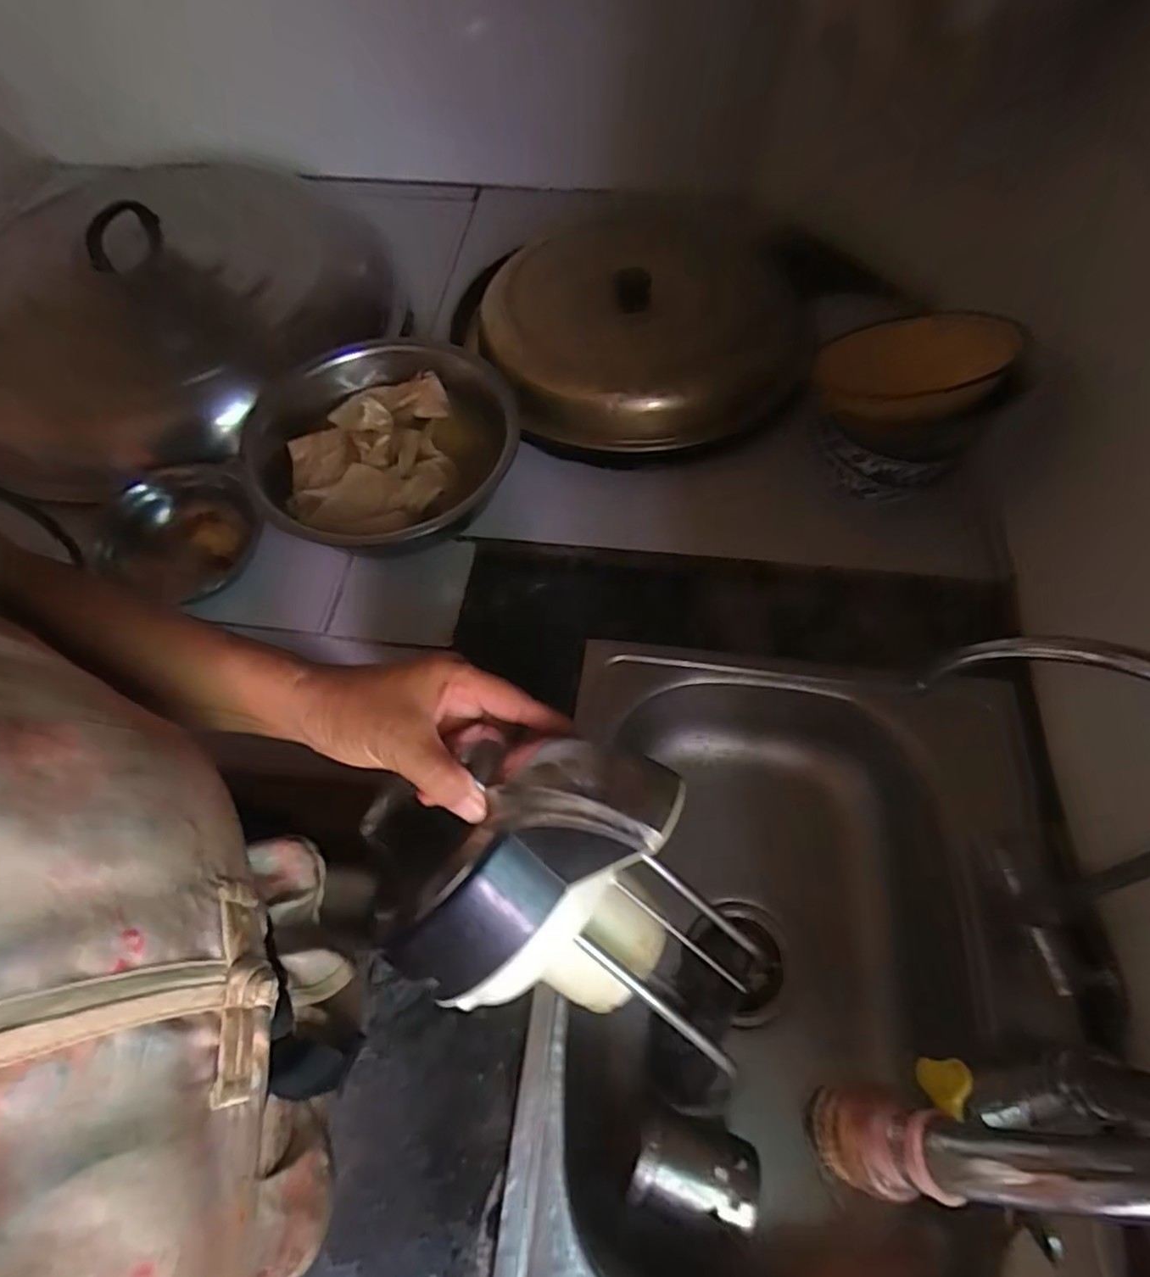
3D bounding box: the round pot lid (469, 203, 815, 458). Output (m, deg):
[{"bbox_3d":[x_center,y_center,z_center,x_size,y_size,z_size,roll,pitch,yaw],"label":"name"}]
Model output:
[{"bbox_3d":[0.081,-0.405,0.764,0.356,0.072,0.382,4,66,3],"label":"round pot lid"}]

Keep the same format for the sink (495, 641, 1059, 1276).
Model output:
[{"bbox_3d":[0.171,0.278,0.571,0.377,0.172,0.502,7,66,4],"label":"sink"}]

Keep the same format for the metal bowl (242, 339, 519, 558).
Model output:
[{"bbox_3d":[-0.209,-0.203,0.692,0.284,0.080,0.279,0,65,1],"label":"metal bowl"}]

